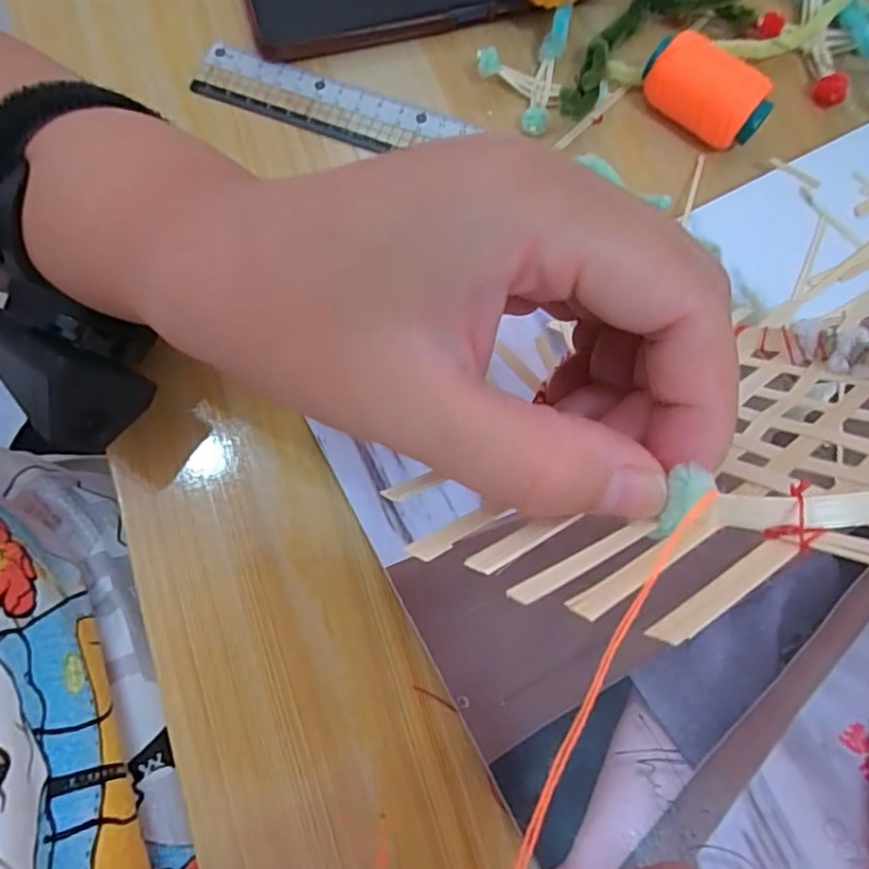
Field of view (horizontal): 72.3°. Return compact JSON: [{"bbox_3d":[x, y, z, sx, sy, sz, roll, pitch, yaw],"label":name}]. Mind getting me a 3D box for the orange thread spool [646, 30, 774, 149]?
[{"bbox_3d":[0.116,-0.147,0.256,0.054,0.026,0.020,34,79,9],"label":"orange thread spool"}]

